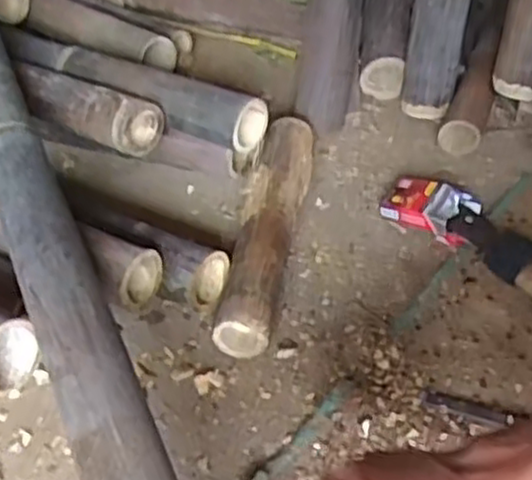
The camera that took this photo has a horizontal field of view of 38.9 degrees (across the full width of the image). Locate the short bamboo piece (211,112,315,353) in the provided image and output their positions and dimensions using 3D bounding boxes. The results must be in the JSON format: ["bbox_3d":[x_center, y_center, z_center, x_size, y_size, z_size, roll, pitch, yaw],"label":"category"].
[{"bbox_3d":[0.005,-0.025,0.878,0.065,0.067,0.359,3,42,11],"label":"short bamboo piece"}]

